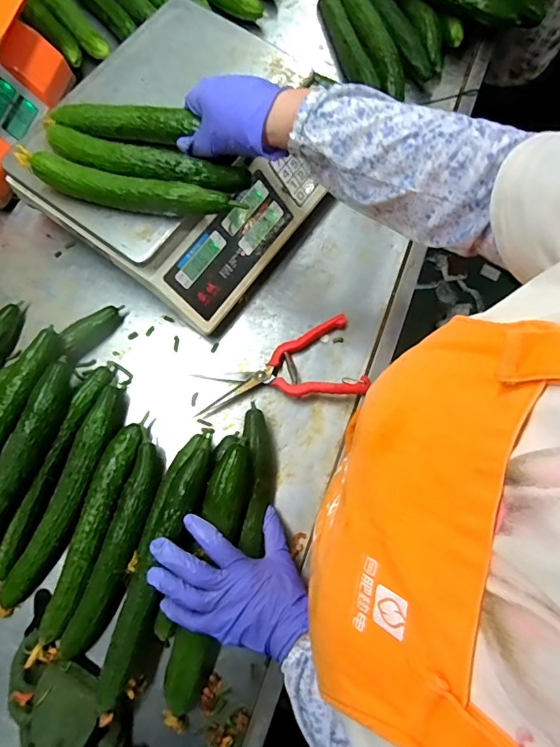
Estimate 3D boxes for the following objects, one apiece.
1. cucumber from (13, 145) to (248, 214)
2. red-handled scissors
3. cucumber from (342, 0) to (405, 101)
[{"bbox_3d":[-0.159,-0.196,0.468,0.235,0.029,0.032,13,77,5],"label":"cucumber"},{"bbox_3d":[-0.004,-0.002,0.551,0.211,0.037,0.106,-14,77,-3],"label":"red-handled scissors"},{"bbox_3d":[0.133,-0.508,0.668,0.042,0.038,0.243,-17,77,-4],"label":"cucumber"}]

